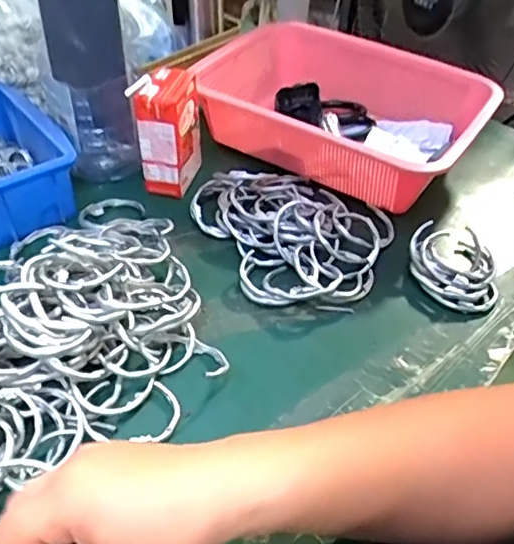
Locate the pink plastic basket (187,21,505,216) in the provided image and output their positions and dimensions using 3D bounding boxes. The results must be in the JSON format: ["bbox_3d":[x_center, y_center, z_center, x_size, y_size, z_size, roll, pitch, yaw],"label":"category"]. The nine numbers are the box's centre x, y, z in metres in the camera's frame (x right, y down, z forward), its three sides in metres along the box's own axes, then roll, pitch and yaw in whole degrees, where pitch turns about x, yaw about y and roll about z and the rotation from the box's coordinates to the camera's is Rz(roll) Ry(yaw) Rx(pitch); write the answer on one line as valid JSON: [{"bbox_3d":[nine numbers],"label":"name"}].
[{"bbox_3d":[0.092,-0.179,0.634,0.288,0.076,0.208,28,48,22],"label":"pink plastic basket"}]

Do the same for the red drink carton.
[{"bbox_3d":[-0.090,-0.139,0.574,0.047,0.111,0.074,13,44,8],"label":"red drink carton"}]

